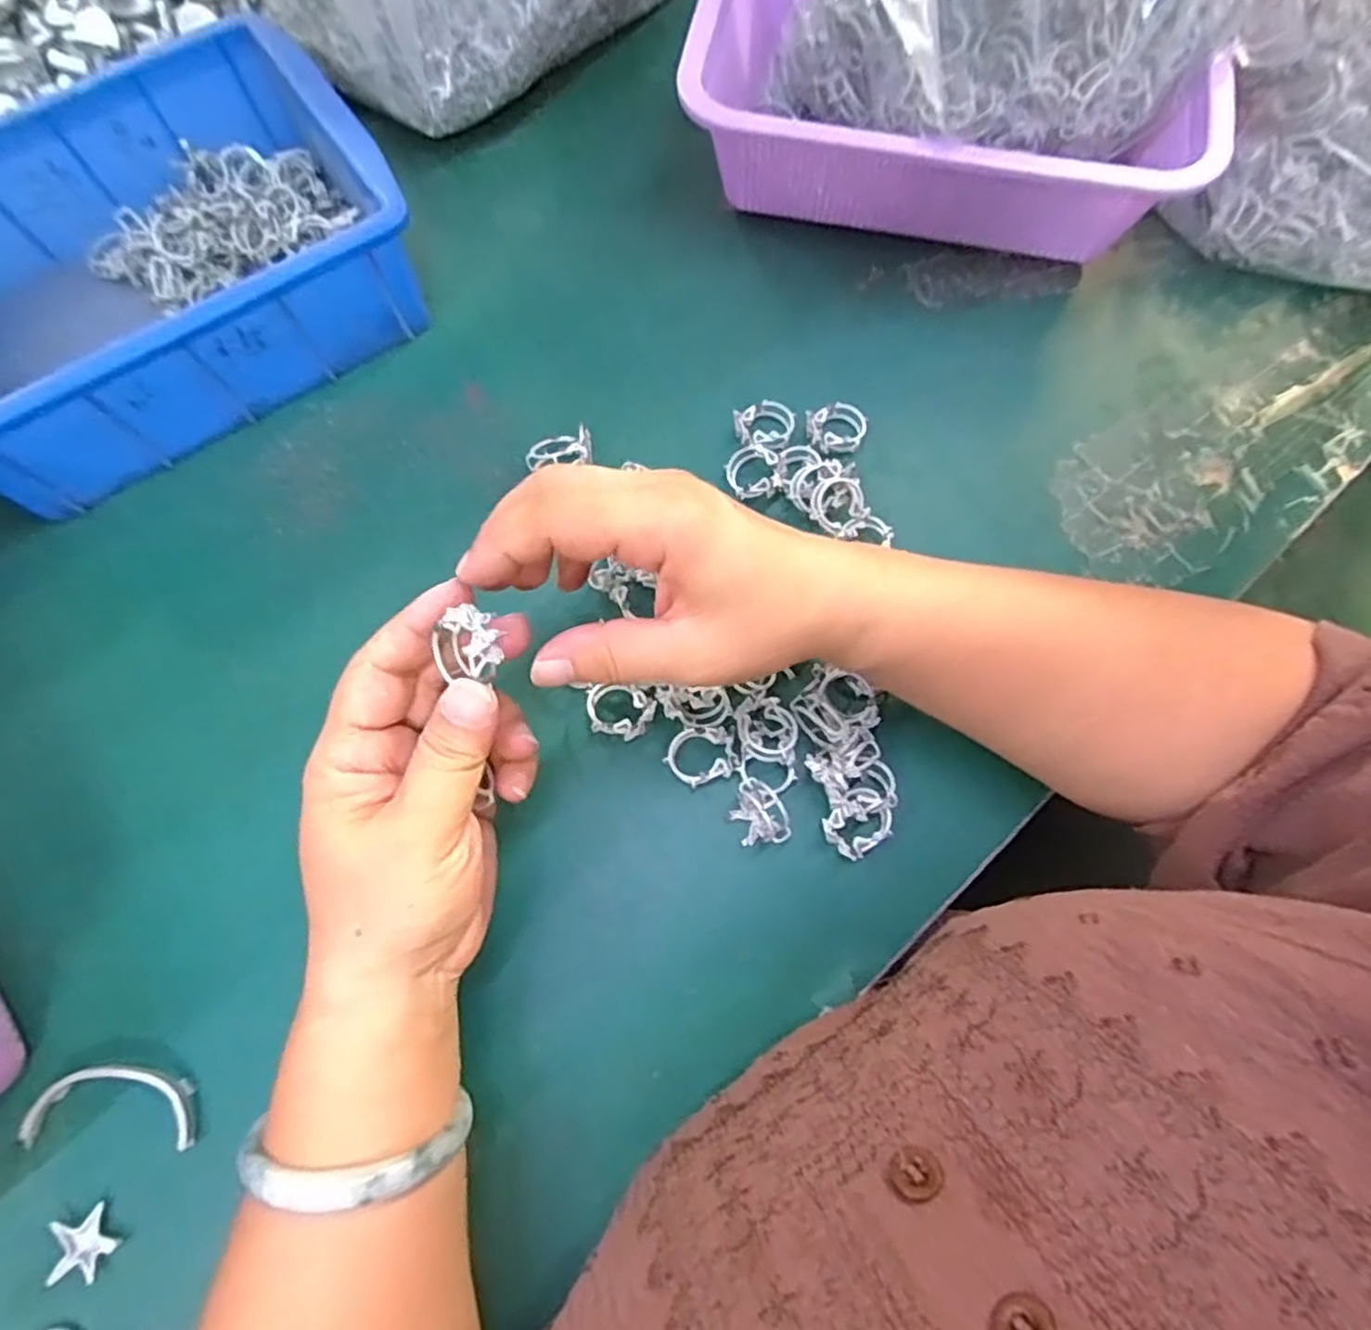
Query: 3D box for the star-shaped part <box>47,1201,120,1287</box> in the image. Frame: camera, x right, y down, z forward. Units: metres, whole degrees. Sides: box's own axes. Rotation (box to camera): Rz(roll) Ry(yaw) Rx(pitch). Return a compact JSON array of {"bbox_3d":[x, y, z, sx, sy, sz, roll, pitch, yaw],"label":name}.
[{"bbox_3d":[-0.226,0.218,0.267,0.022,0.004,0.023,-13,75,-5],"label":"star-shaped part"}]

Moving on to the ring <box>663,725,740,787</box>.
[{"bbox_3d":[0.007,0.040,0.315,0.029,0.008,0.024,-18,73,-6],"label":"ring"}]

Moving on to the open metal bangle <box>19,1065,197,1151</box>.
[{"bbox_3d":[-0.221,0.171,0.276,0.065,0.008,0.026,1,75,-1],"label":"open metal bangle"}]

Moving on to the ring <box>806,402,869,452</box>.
[{"bbox_3d":[0.078,-0.121,0.365,0.031,0.008,0.025,-22,74,-8],"label":"ring"}]

